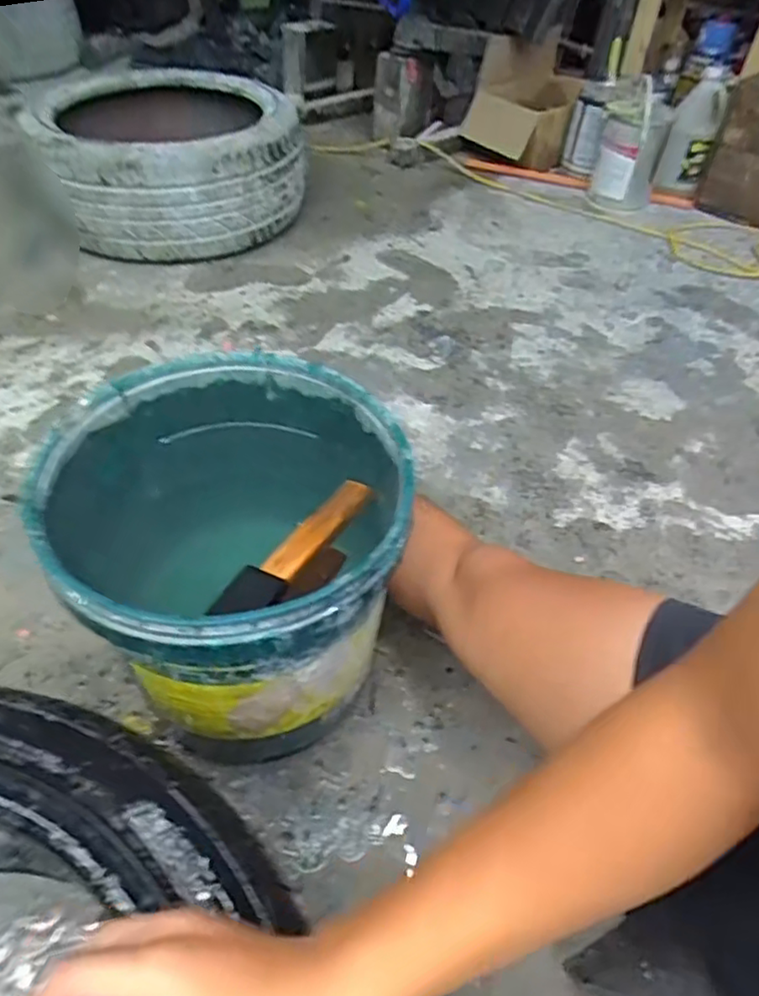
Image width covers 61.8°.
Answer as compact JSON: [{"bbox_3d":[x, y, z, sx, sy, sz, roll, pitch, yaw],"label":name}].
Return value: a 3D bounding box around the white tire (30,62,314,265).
[{"bbox_3d":[-0.482,-0.777,1.463,0.551,0.235,0.545,-20,52,-20],"label":"white tire"}]

